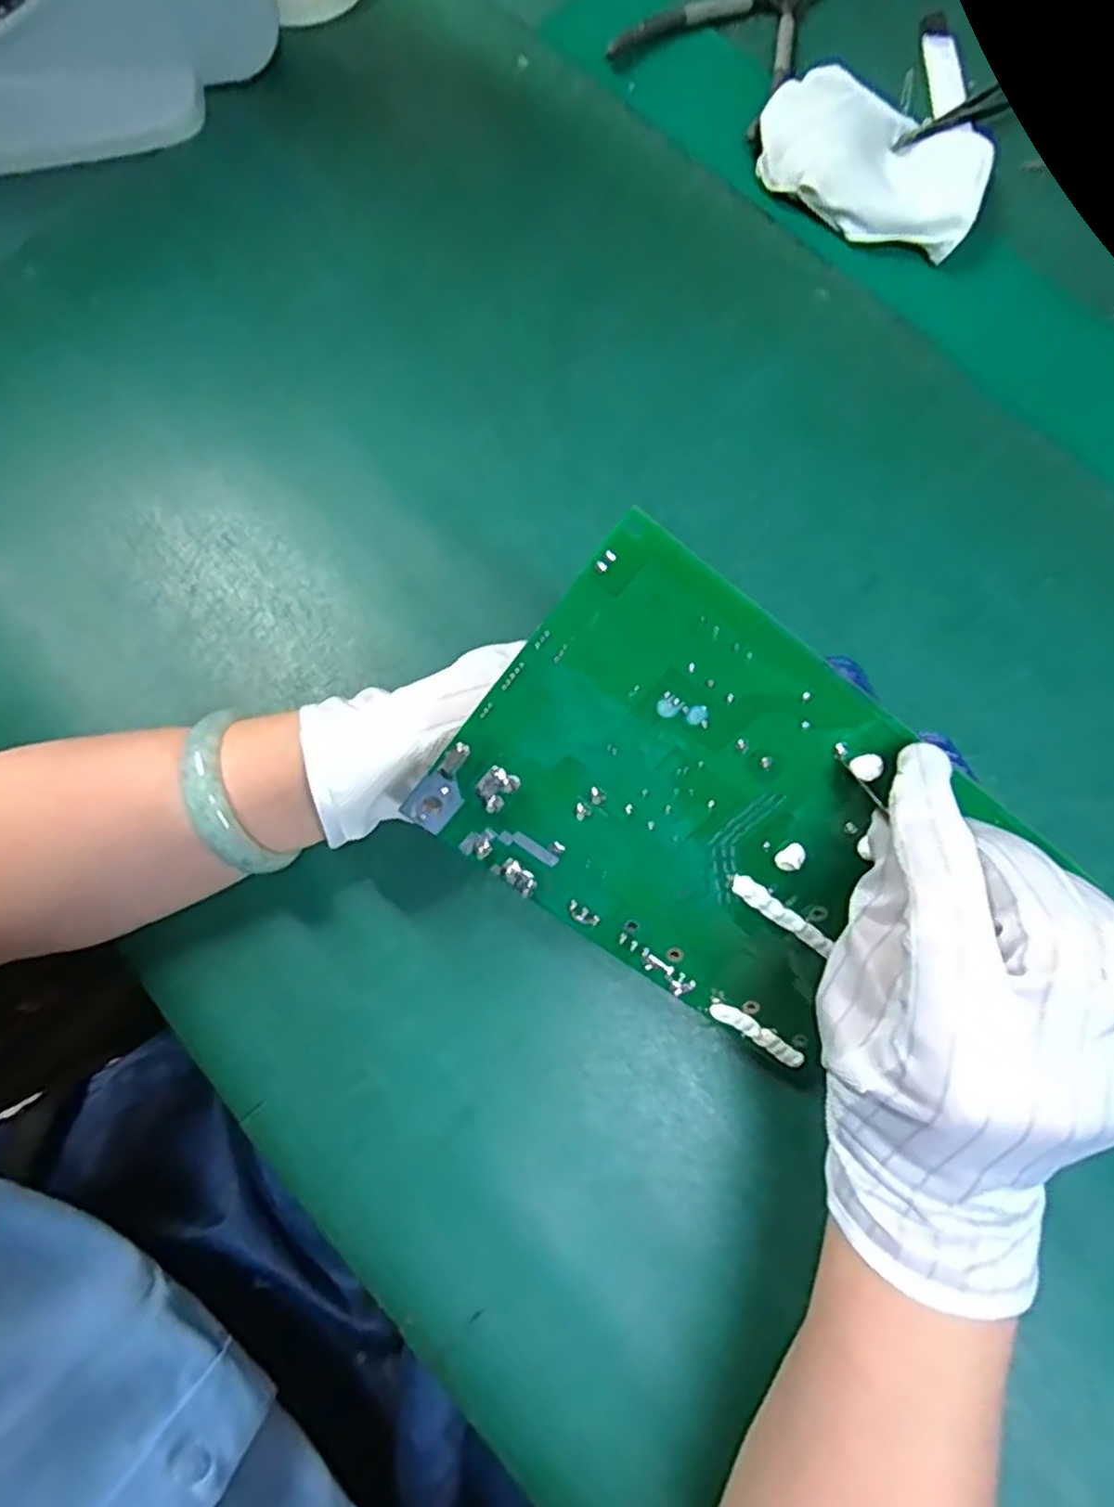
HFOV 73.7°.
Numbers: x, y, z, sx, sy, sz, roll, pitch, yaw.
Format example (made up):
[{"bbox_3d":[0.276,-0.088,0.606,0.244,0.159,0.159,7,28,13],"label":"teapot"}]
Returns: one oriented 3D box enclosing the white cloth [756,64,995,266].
[{"bbox_3d":[0.178,-0.336,0.424,0.127,0.023,0.086,29,78,6],"label":"white cloth"}]

